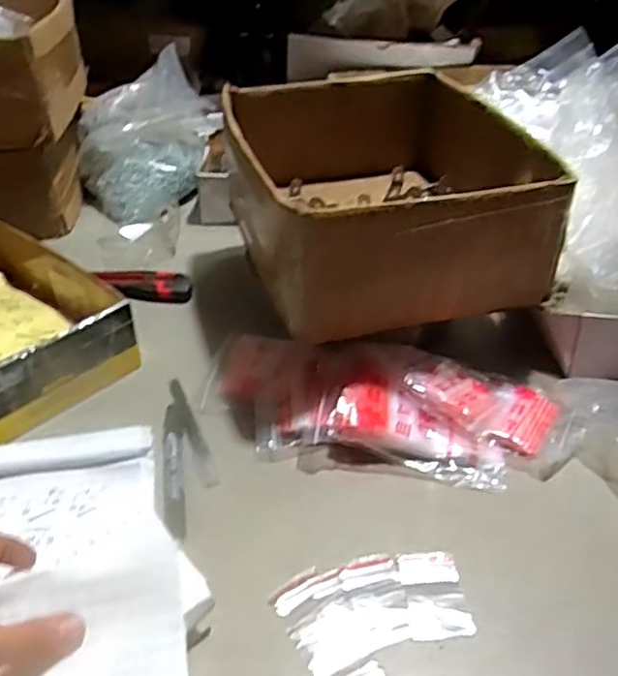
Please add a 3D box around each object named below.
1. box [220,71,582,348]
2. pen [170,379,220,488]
[{"bbox_3d":[0.067,-0.145,0.658,0.250,0.119,0.299,-7,37,-10],"label":"box"},{"bbox_3d":[-0.103,0.079,0.583,0.013,0.007,0.139,-15,40,-18],"label":"pen"}]

